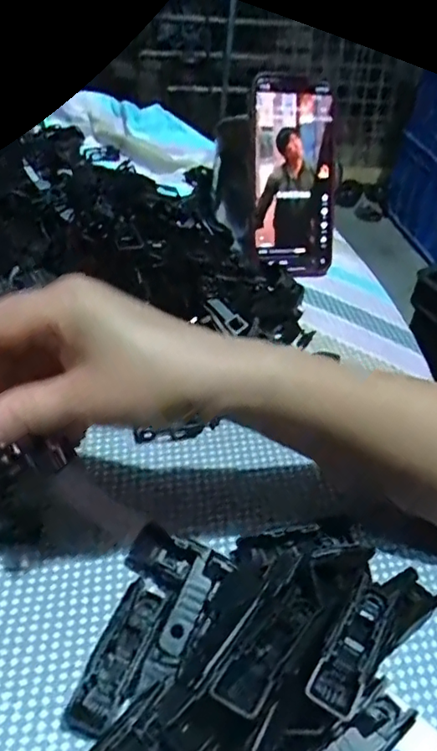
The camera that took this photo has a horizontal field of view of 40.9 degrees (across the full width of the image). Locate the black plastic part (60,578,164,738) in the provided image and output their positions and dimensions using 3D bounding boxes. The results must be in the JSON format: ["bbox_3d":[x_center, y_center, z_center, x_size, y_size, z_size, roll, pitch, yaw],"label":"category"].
[{"bbox_3d":[-0.044,0.122,0.259,0.019,0.010,0.066,19,45,14],"label":"black plastic part"}]

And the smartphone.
[{"bbox_3d":[0.063,-0.164,0.490,0.070,0.155,0.011,-8,14,-15],"label":"smartphone"}]

